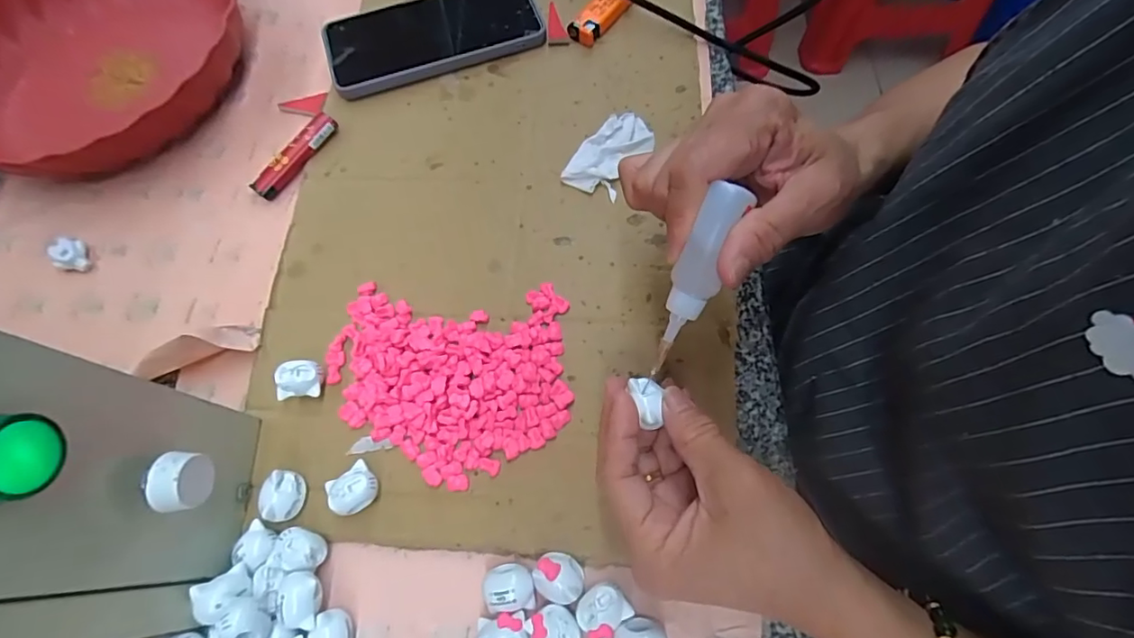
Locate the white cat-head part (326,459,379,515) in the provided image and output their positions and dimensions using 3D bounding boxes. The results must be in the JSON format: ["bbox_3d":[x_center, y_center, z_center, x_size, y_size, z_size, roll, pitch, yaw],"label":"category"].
[{"bbox_3d":[-0.114,0.092,0.287,0.025,0.020,0.024,-36,71,-12],"label":"white cat-head part"}]

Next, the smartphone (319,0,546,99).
[{"bbox_3d":[-0.103,-0.222,0.414,0.160,0.016,0.079,-17,68,-5],"label":"smartphone"}]

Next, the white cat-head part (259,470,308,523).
[{"bbox_3d":[-0.152,0.095,0.289,0.017,0.020,0.026,4,68,3],"label":"white cat-head part"}]

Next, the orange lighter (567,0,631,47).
[{"bbox_3d":[0.034,-0.244,0.416,0.024,0.015,0.081,36,73,15],"label":"orange lighter"}]

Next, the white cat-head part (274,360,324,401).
[{"bbox_3d":[-0.155,0.036,0.314,0.026,0.020,0.019,-6,68,-1],"label":"white cat-head part"}]

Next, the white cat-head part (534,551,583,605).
[{"bbox_3d":[-0.004,0.129,0.267,0.025,0.014,0.021,30,72,13],"label":"white cat-head part"}]

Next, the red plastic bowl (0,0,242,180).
[{"bbox_3d":[-0.361,-0.204,0.410,0.232,0.047,0.233,-1,68,1],"label":"red plastic bowl"}]

